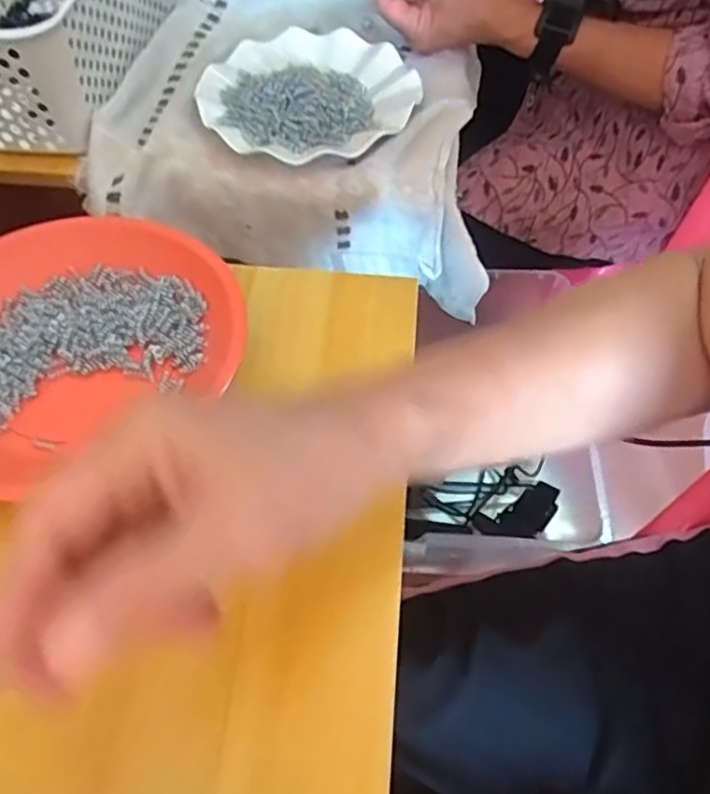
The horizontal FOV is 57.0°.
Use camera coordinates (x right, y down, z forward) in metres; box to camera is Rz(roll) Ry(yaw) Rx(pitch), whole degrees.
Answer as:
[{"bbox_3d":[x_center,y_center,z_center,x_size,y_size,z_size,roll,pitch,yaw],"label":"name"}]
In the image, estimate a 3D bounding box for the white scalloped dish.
[{"bbox_3d":[-0.043,-0.268,0.566,0.180,0.026,0.185,0,57,0],"label":"white scalloped dish"}]

